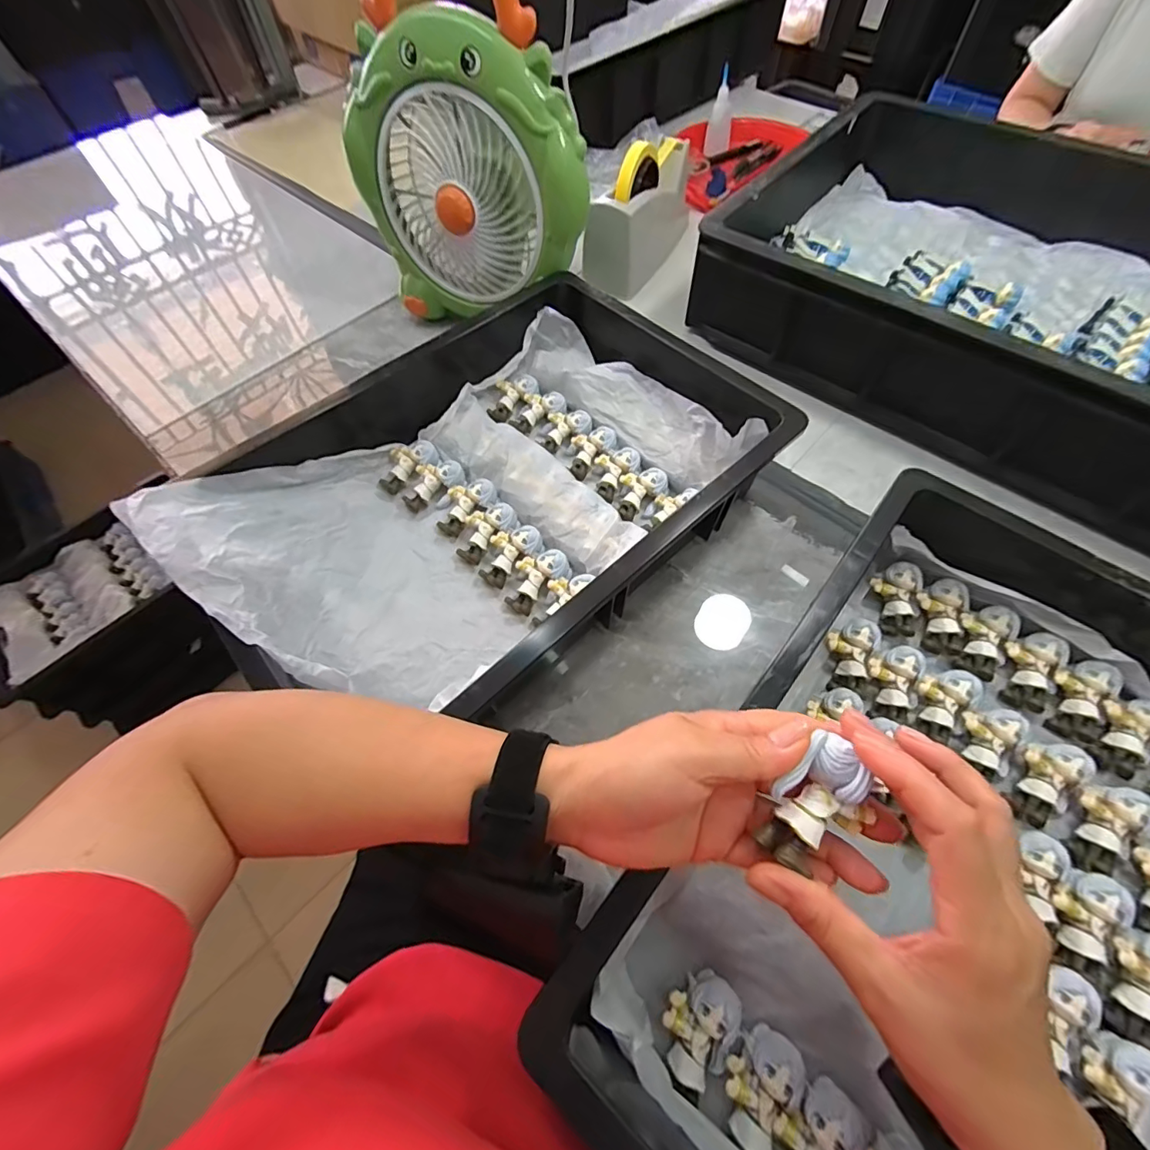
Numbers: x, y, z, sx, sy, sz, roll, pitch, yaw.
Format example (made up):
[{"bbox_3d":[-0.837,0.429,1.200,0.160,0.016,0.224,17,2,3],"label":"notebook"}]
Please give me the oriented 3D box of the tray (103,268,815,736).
[{"bbox_3d":[-0.075,-0.090,0.445,0.353,0.088,0.472,40,70,21],"label":"tray"}]

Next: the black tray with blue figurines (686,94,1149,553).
[{"bbox_3d":[0.451,-0.288,0.516,0.569,0.149,0.424,38,69,20],"label":"black tray with blue figurines"}]

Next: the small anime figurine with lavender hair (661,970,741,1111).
[{"bbox_3d":[0.069,0.258,0.276,0.038,0.028,0.055,17,63,11],"label":"small anime figurine with lavender hair"}]

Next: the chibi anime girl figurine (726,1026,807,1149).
[{"bbox_3d":[0.100,0.277,0.265,0.035,0.030,0.052,38,69,20],"label":"chibi anime girl figurine"}]

